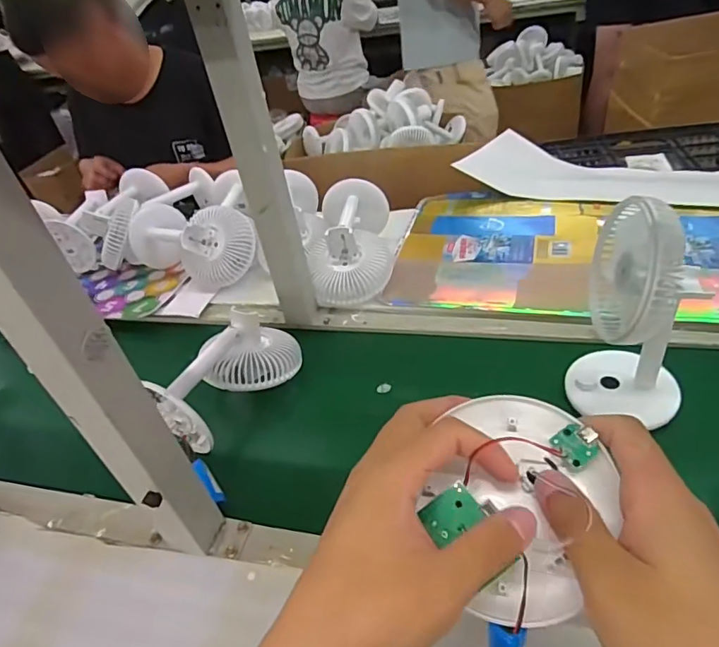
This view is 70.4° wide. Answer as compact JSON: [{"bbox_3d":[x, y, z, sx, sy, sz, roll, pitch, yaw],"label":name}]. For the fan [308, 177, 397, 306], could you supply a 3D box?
[{"bbox_3d":[-0.009,-0.136,0.809,0.122,0.119,0.217,4,38,6],"label":"fan"}]

